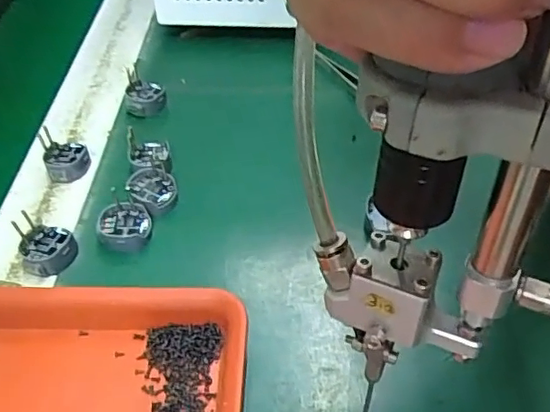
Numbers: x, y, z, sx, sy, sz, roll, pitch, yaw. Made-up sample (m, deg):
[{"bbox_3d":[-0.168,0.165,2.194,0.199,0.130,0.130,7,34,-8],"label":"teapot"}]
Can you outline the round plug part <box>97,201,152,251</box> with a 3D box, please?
[{"bbox_3d":[-0.083,0.011,0.323,0.028,0.016,0.025,-16,49,-13],"label":"round plug part"}]

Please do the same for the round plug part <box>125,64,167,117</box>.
[{"bbox_3d":[-0.088,-0.078,0.397,0.026,0.018,0.034,-9,47,-6],"label":"round plug part"}]

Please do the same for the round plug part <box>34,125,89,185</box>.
[{"bbox_3d":[-0.127,-0.032,0.356,0.025,0.023,0.026,-1,47,1],"label":"round plug part"}]

